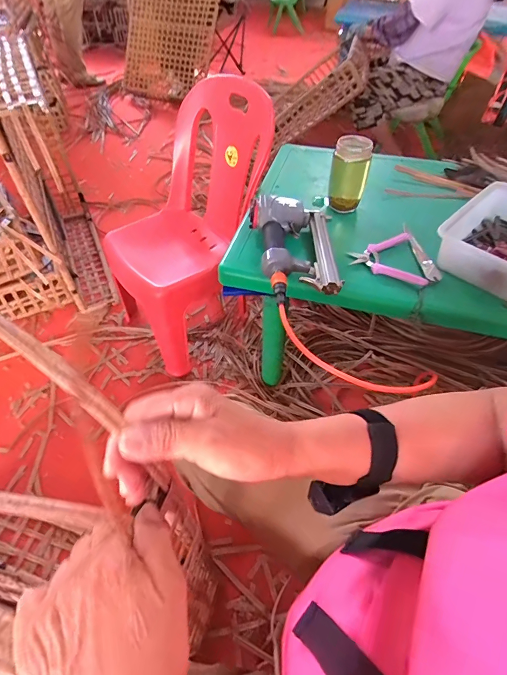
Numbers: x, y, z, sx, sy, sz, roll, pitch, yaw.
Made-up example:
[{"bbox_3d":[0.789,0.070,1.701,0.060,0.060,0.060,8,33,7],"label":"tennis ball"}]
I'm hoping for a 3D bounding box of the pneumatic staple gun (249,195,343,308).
[{"bbox_3d":[0.089,-0.181,0.717,0.160,0.062,0.279,-8,50,-8],"label":"pneumatic staple gun"}]

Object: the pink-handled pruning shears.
[{"bbox_3d":[0.264,-0.157,0.744,0.129,0.029,0.141,1,50,-1],"label":"pink-handled pruning shears"}]

